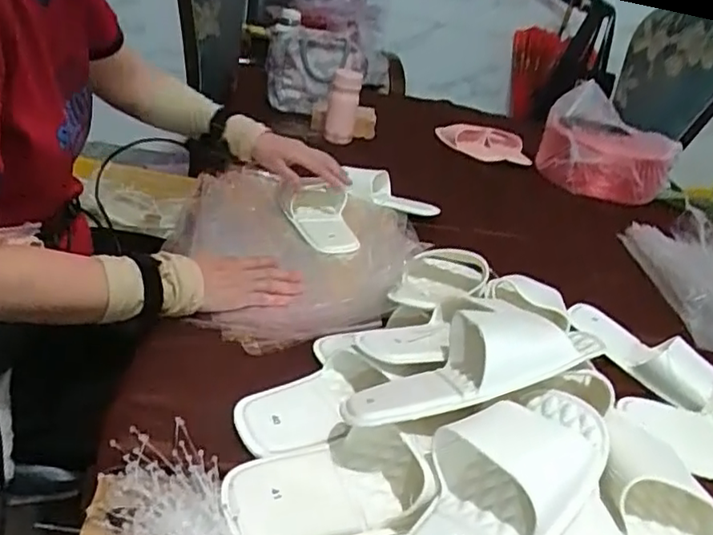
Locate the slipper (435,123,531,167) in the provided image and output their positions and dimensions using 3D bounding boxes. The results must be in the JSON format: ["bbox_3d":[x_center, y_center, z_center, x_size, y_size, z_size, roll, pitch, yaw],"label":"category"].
[{"bbox_3d":[0.342,-0.342,1.687,0.244,0.092,0.068,6,28,-12],"label":"slipper"}]

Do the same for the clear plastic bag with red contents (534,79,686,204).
[{"bbox_3d":[0.623,-0.308,1.520,0.321,0.194,0.307,22,29,19],"label":"clear plastic bag with red contents"}]

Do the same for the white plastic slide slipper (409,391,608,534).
[{"bbox_3d":[0.094,0.165,0.434,0.113,0.054,0.237,26,52,35],"label":"white plastic slide slipper"}]

